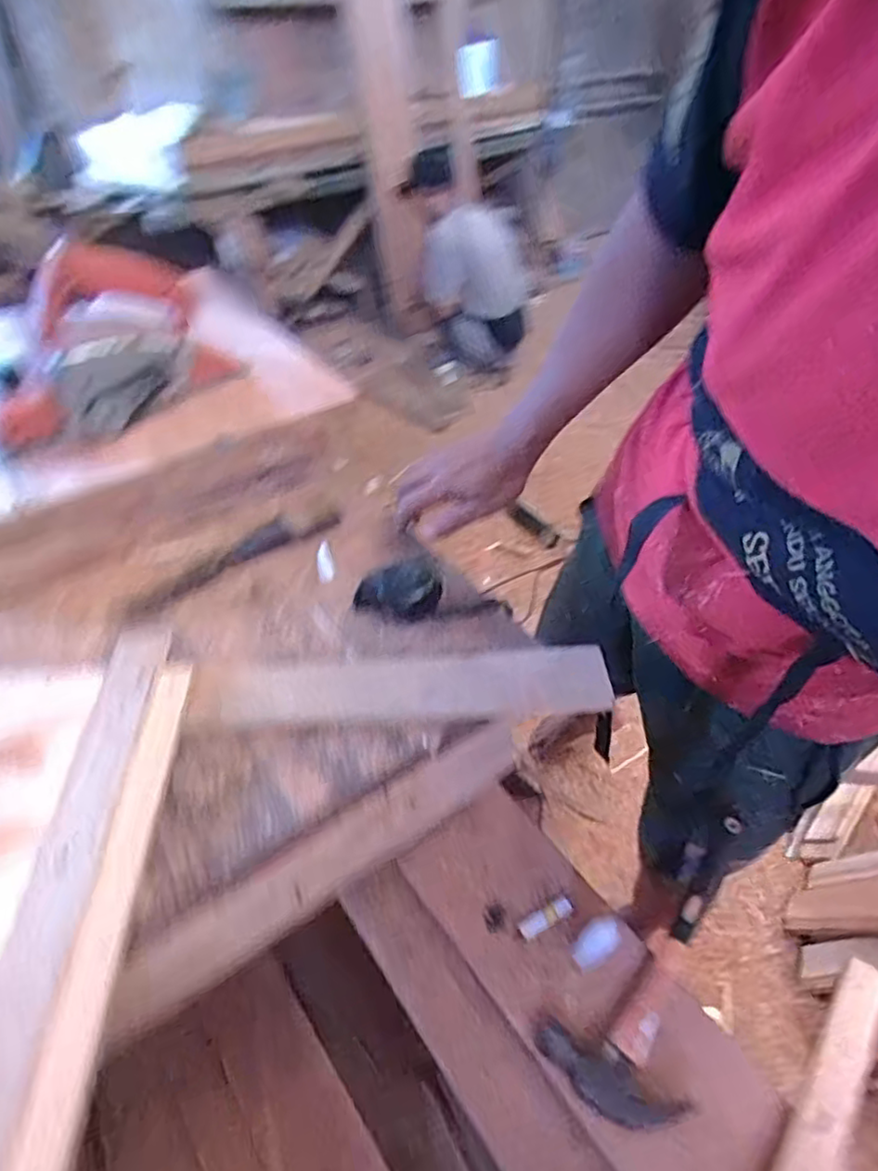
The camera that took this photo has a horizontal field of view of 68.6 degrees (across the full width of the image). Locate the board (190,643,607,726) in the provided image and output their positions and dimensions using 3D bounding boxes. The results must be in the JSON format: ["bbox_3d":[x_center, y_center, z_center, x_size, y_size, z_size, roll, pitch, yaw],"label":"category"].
[{"bbox_3d":[-0.033,0.082,0.519,0.332,0.023,0.058,-2,39,-1],"label":"board"}]

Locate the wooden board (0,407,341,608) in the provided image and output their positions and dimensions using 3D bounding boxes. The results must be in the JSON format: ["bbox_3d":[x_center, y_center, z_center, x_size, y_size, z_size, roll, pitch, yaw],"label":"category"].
[{"bbox_3d":[-0.275,-0.087,0.659,0.379,0.090,0.018,-26,46,-27],"label":"wooden board"}]

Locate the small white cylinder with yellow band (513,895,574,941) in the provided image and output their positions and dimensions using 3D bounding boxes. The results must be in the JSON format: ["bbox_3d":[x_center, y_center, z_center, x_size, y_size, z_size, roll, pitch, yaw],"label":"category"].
[{"bbox_3d":[0.088,0.279,0.540,0.054,0.009,0.017,-19,43,-21],"label":"small white cylinder with yellow band"}]

